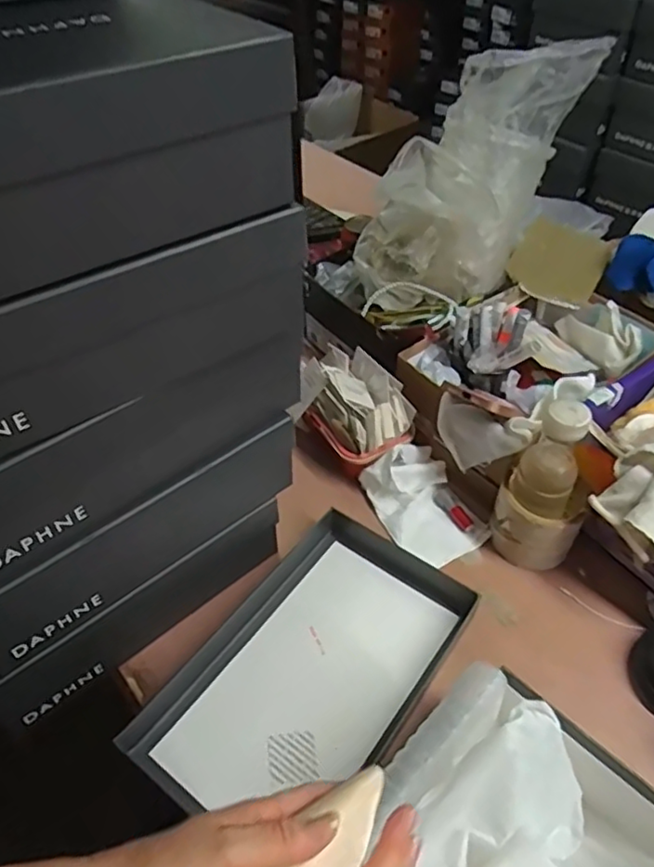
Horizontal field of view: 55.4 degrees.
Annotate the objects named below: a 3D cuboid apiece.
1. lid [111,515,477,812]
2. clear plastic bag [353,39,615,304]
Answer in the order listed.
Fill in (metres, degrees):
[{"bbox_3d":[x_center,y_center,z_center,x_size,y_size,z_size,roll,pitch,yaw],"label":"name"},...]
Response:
[{"bbox_3d":[-0.012,0.217,0.580,0.180,0.033,0.303,29,53,25],"label":"lid"},{"bbox_3d":[0.174,-0.342,0.799,0.182,0.247,0.275,32,54,27],"label":"clear plastic bag"}]

